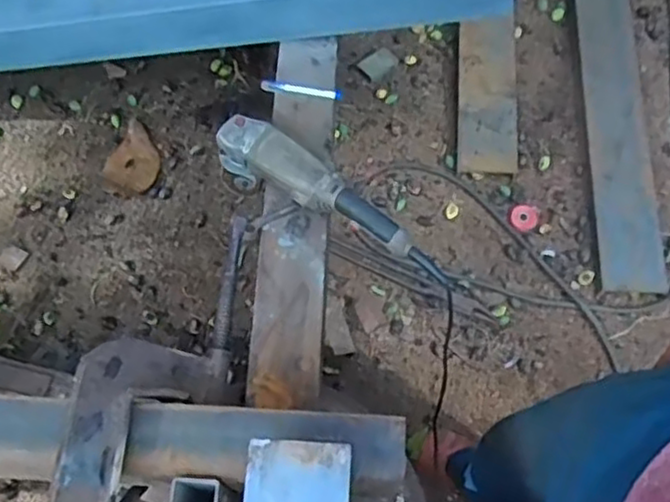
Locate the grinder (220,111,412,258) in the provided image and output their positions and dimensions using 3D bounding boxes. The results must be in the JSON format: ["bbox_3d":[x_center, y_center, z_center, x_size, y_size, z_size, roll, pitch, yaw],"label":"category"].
[{"bbox_3d":[-0.032,-0.087,1.035,0.332,0.100,0.069,33,70,14],"label":"grinder"}]

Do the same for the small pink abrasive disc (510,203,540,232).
[{"bbox_3d":[0.419,-0.073,1.548,0.060,0.019,0.065,-1,65,1],"label":"small pink abrasive disc"}]

